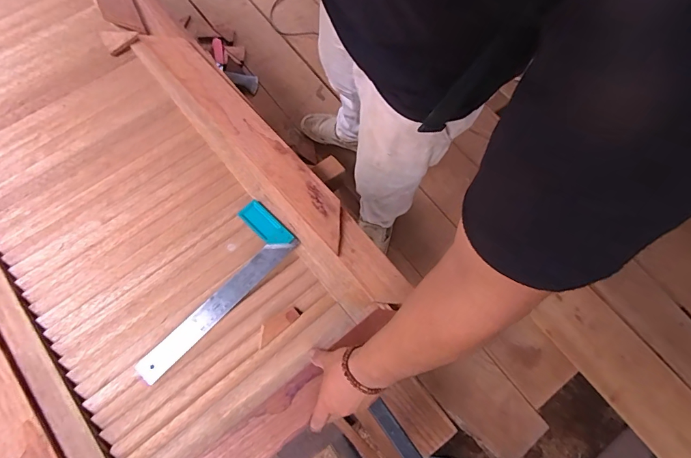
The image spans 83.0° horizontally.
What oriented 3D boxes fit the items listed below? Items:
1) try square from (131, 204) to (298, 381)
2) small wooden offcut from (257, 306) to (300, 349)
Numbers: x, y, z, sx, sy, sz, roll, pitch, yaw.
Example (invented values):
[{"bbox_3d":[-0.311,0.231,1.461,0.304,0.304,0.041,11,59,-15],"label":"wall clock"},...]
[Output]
[{"bbox_3d":[-0.217,0.092,0.619,0.102,0.020,0.308,39,72,12],"label":"try square"},{"bbox_3d":[-0.110,0.150,0.613,0.076,0.004,0.027,-39,75,-15],"label":"small wooden offcut"}]

